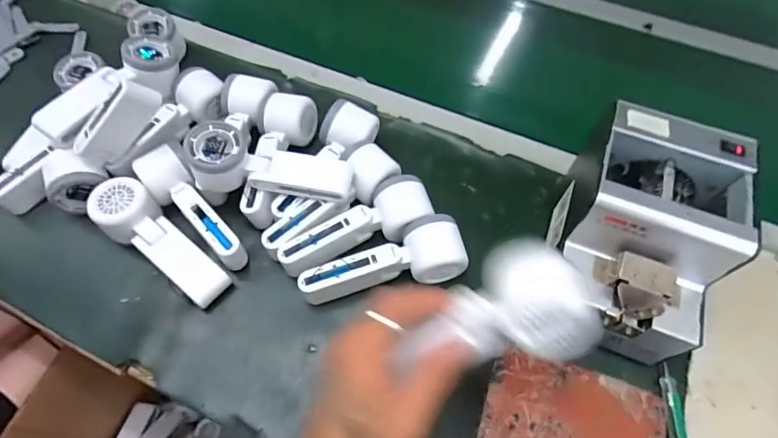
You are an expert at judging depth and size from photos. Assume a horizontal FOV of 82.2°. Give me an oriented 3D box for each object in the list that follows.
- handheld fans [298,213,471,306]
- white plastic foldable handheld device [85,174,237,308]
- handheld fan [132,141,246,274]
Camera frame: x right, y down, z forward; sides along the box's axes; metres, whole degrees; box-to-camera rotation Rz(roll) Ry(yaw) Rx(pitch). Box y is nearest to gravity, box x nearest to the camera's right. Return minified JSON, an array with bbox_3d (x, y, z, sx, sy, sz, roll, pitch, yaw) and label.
[{"bbox_3d":[-0.007,0.043,0.452,0.163,0.049,0.063,-11,60,-8],"label":"handheld fans"},{"bbox_3d":[-0.233,0.025,0.454,0.161,0.052,0.053,38,65,19],"label":"white plastic foldable handheld device"},{"bbox_3d":[-0.209,-0.011,0.472,0.045,0.051,0.161,-36,66,-20],"label":"handheld fan"}]

